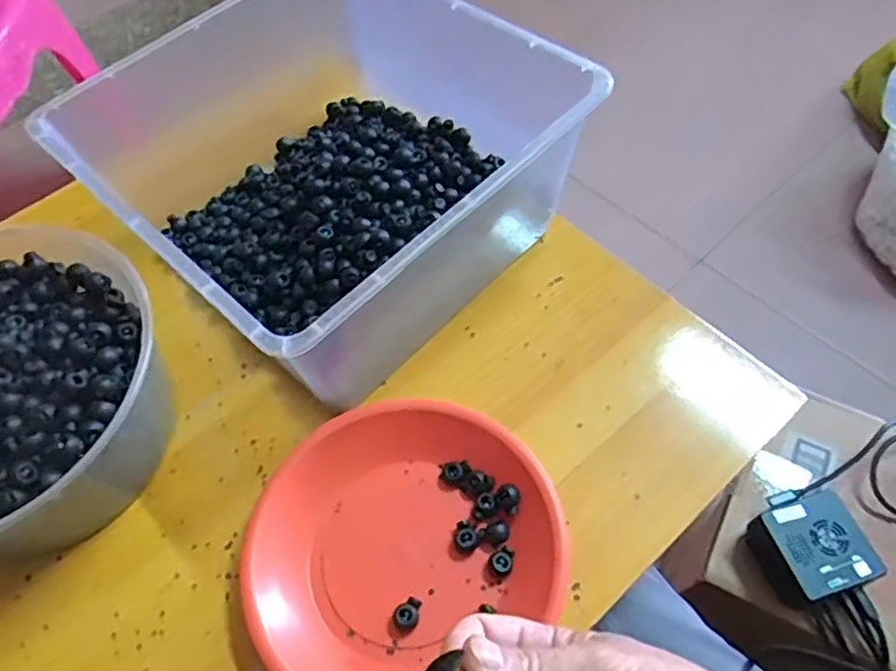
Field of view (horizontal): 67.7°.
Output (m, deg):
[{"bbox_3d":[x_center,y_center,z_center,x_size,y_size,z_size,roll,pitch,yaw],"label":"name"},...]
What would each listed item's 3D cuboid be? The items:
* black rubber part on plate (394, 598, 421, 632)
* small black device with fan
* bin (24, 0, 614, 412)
[{"bbox_3d":[-0.024,0.172,0.411,0.019,0.009,0.014,-36,62,-18],"label":"black rubber part on plate"},{"bbox_3d":[0.310,0.187,0.580,0.079,0.055,0.080,-18,58,-8],"label":"small black device with fan"},{"bbox_3d":[-0.087,-0.121,0.523,0.289,0.148,0.296,37,66,24],"label":"bin"}]

